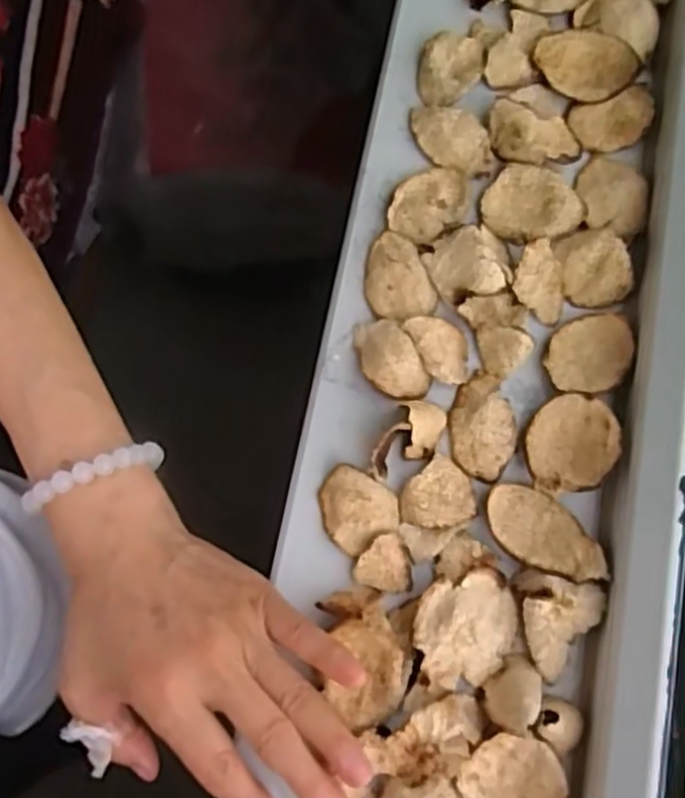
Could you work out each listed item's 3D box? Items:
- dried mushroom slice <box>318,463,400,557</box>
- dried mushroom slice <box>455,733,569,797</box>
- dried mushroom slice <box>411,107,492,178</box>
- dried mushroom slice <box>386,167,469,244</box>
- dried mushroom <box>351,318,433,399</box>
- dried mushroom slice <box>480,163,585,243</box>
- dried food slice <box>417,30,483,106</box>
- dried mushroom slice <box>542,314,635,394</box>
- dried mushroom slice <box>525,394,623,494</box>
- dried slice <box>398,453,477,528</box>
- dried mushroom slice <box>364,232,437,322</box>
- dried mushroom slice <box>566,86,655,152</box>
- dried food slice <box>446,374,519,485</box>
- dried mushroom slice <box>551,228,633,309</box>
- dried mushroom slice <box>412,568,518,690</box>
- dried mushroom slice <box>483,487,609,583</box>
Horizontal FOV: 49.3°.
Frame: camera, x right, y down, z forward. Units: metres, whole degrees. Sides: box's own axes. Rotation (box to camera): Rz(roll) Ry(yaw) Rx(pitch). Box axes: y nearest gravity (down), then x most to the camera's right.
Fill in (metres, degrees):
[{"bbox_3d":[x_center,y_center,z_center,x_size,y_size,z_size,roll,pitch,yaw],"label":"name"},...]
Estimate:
[{"bbox_3d":[0.006,0.055,0.361,0.040,0.008,0.036,31,78,9],"label":"dried mushroom slice"},{"bbox_3d":[0.075,0.170,0.330,0.046,0.013,0.038,15,76,6],"label":"dried mushroom slice"},{"bbox_3d":[0.060,-0.144,0.413,0.049,0.009,0.033,18,77,6],"label":"dried mushroom slice"},{"bbox_3d":[0.047,-0.105,0.404,0.037,0.004,0.046,25,77,8],"label":"dried mushroom slice"},{"bbox_3d":[0.024,-0.021,0.379,0.028,0.012,0.046,-27,76,-5],"label":"dried mushroom"},{"bbox_3d":[0.102,-0.104,0.403,0.051,0.009,0.041,20,77,7],"label":"dried mushroom slice"},{"bbox_3d":[0.060,-0.185,0.421,0.035,0.011,0.045,12,76,5],"label":"dried food slice"},{"bbox_3d":[0.127,-0.022,0.382,0.048,0.009,0.037,-38,77,-8],"label":"dried mushroom slice"},{"bbox_3d":[0.113,0.022,0.367,0.043,0.015,0.046,0,75,2],"label":"dried mushroom slice"},{"bbox_3d":[0.047,0.049,0.361,0.035,0.004,0.032,-44,78,-9],"label":"dried slice"},{"bbox_3d":[0.028,-0.063,0.391,0.033,0.006,0.048,-24,76,-5],"label":"dried mushroom slice"},{"bbox_3d":[0.153,-0.156,0.420,0.050,0.007,0.030,-18,75,-3],"label":"dried mushroom slice"},{"bbox_3d":[0.071,0.013,0.373,0.033,0.009,0.053,13,76,5],"label":"dried food slice"},{"bbox_3d":[0.132,-0.069,0.392,0.034,0.009,0.040,-17,95,19],"label":"dried mushroom slice"},{"bbox_3d":[0.058,0.105,0.342,0.049,0.009,0.046,-15,75,-2],"label":"dried mushroom slice"},{"bbox_3d":[0.097,0.065,0.358,0.061,0.013,0.034,33,79,10],"label":"dried mushroom slice"}]

